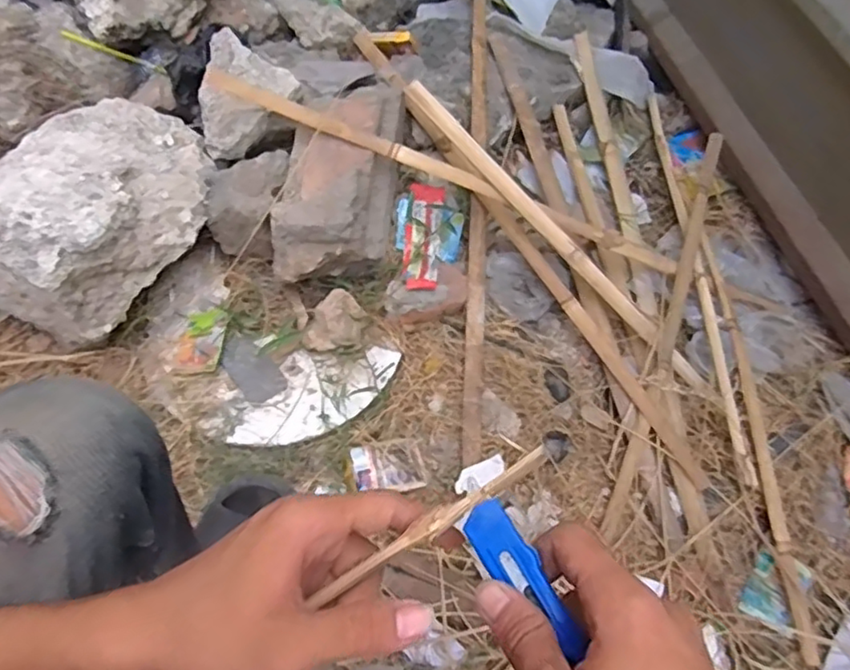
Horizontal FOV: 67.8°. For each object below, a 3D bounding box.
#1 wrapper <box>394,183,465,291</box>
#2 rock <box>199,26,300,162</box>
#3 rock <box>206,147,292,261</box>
[{"bbox_3d":[0.002,-0.146,0.994,0.106,0.040,0.202,8,60,2],"label":"wrapper"},{"bbox_3d":[-0.280,-0.384,1.006,0.155,0.091,0.188,-12,62,-9],"label":"rock"},{"bbox_3d":[-0.258,-0.196,0.937,0.107,0.090,0.143,7,60,1],"label":"rock"}]

